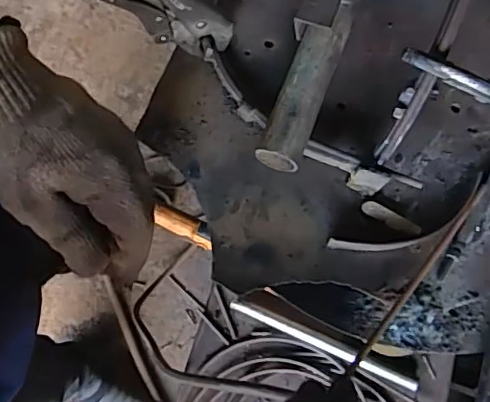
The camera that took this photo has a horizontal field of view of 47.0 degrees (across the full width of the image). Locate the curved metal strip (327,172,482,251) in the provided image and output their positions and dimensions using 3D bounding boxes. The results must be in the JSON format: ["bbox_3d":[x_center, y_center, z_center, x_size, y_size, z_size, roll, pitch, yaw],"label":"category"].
[{"bbox_3d":[0.128,0.017,0.427,0.132,0.014,0.029,-23,75,-5],"label":"curved metal strip"}]

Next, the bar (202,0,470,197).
[{"bbox_3d":[0.057,-0.113,0.406,0.175,0.110,0.166,13,74,3],"label":"bar"}]

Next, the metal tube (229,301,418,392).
[{"bbox_3d":[0.100,0.180,0.712,0.250,0.017,0.019,24,75,6],"label":"metal tube"}]

